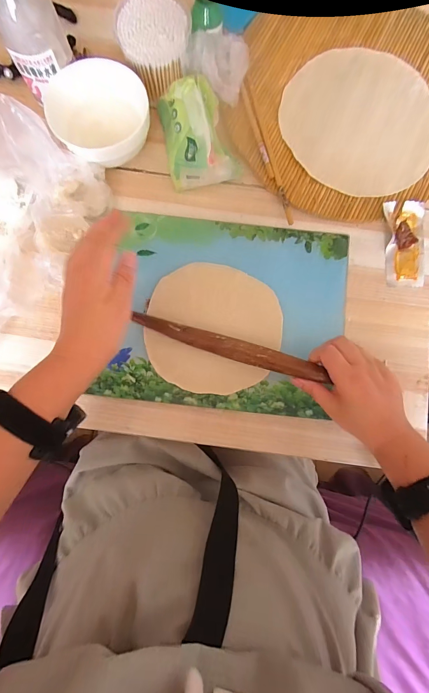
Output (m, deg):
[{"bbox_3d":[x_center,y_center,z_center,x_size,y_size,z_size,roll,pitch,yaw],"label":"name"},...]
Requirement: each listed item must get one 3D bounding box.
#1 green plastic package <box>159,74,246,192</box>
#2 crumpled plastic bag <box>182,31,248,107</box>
[{"bbox_3d":[-0.017,-0.277,0.420,0.095,0.064,0.122,-10,83,-4],"label":"green plastic package"},{"bbox_3d":[0.005,-0.365,0.411,0.075,0.040,0.064,25,82,0],"label":"crumpled plastic bag"}]

